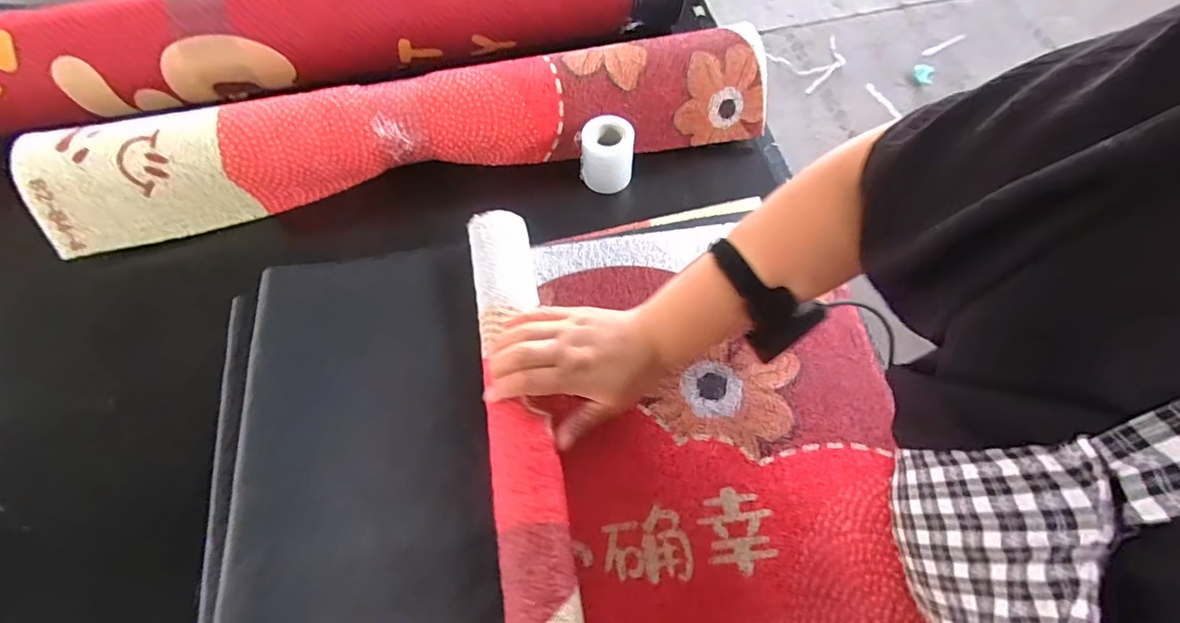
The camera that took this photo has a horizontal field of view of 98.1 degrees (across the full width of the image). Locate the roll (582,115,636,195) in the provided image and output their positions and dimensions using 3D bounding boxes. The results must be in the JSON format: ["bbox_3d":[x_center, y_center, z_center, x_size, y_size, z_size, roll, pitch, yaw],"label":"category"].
[{"bbox_3d":[0.020,-0.180,0.577,0.060,0.066,0.059,-2,63,2],"label":"roll"}]

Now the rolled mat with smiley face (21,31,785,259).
[{"bbox_3d":[-0.188,-0.195,0.569,0.791,0.089,0.104,-11,63,-3],"label":"rolled mat with smiley face"}]

